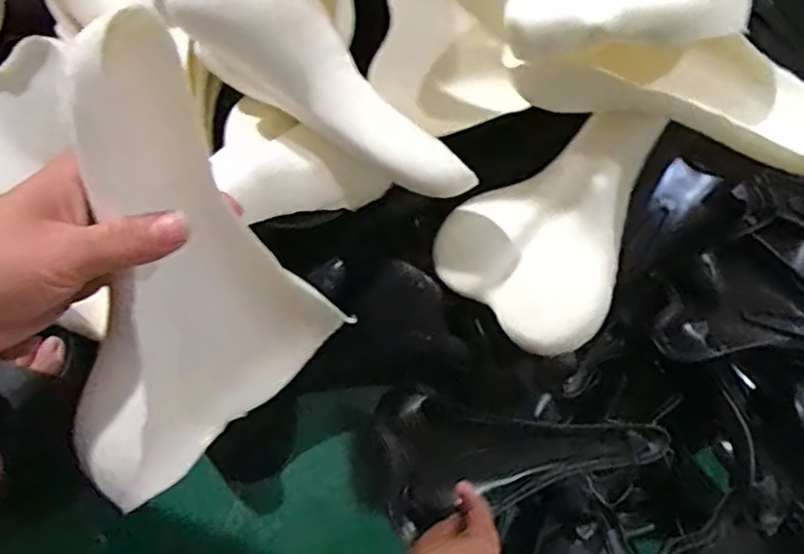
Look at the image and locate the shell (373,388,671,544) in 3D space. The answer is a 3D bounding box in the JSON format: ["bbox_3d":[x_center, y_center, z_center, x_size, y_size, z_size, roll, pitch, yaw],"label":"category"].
[{"bbox_3d":[0.104,0.160,0.602,0.248,0.039,0.116,-4,74,1],"label":"shell"}]

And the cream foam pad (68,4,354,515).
[{"bbox_3d":[-0.119,0.017,0.340,0.157,0.245,0.069,-38,44,-9],"label":"cream foam pad"}]

